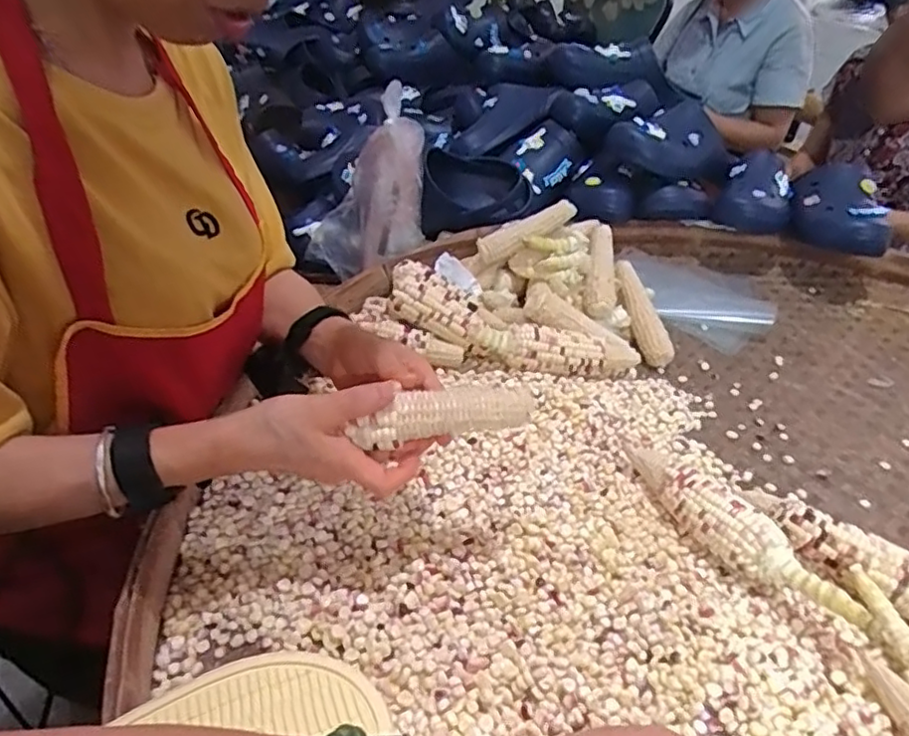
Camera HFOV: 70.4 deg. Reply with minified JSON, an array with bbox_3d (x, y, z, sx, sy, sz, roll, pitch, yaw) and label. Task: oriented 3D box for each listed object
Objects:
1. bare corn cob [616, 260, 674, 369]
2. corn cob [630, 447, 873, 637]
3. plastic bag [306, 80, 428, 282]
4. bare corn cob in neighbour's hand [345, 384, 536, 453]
[{"bbox_3d":[0.248,-0.076,0.859,0.039,0.027,0.157,-4,60,-16],"label":"bare corn cob"},{"bbox_3d":[0.228,0.134,0.544,0.047,0.051,0.230,-17,42,-31],"label":"corn cob"},{"bbox_3d":[-0.103,-0.231,0.897,0.138,0.282,0.080,49,46,6],"label":"plastic bag"},{"bbox_3d":[-0.007,0.033,0.458,0.123,0.033,0.030,-11,37,-3],"label":"bare corn cob in neighbour's hand"}]

